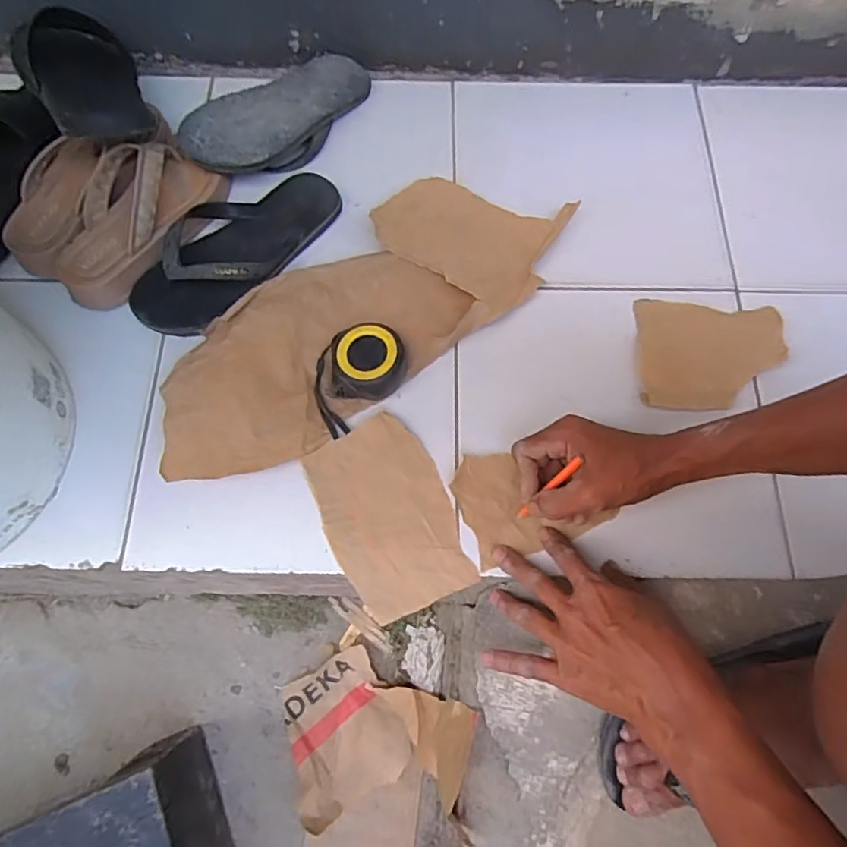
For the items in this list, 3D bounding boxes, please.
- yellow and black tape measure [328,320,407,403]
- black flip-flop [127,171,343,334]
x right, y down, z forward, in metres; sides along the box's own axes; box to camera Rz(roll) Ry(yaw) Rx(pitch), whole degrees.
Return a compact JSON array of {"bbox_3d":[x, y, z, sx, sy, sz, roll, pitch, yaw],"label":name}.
[{"bbox_3d":[-0.054,-0.061,0.562,0.076,0.035,0.069,-1,69,-1],"label":"yellow and black tape measure"},{"bbox_3d":[-0.195,-0.193,0.611,0.107,0.045,0.251,38,73,13],"label":"black flip-flop"}]

